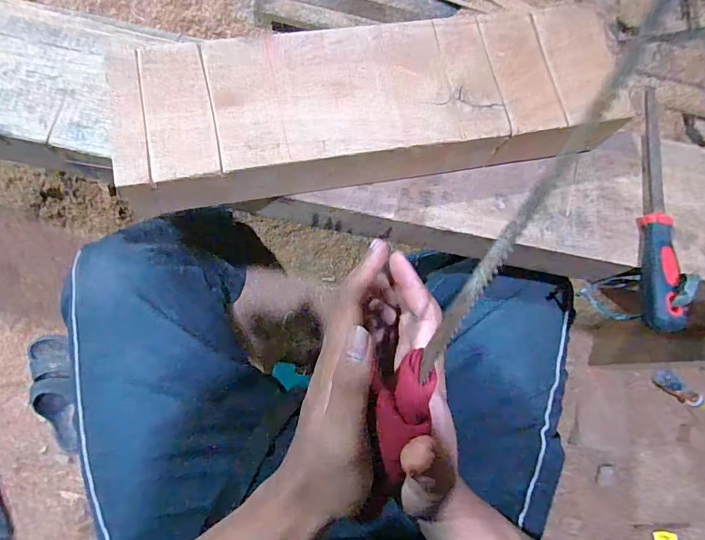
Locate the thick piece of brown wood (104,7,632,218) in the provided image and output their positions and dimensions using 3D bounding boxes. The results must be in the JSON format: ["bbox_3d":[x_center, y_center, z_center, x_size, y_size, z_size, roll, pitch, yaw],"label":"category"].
[{"bbox_3d":[0.025,-0.138,0.342,0.411,0.028,0.134,-10,82,-8],"label":"thick piece of brown wood"}]

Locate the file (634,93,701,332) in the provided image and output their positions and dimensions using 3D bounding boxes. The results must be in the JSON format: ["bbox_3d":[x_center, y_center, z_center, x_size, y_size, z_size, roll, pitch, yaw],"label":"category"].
[{"bbox_3d":[0.286,-0.058,0.387,0.029,0.037,0.228,11,70,-3],"label":"file"}]

